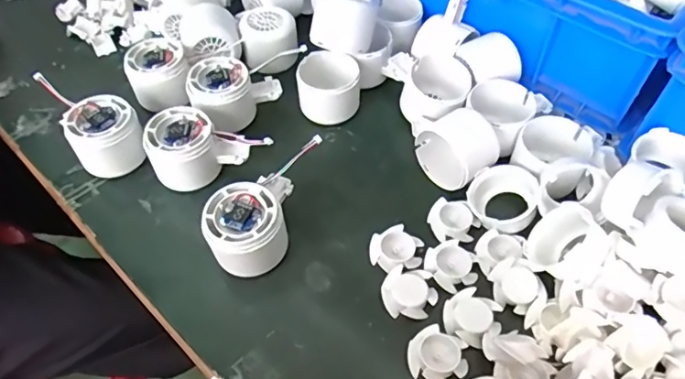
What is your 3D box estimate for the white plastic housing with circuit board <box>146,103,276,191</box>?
[{"bbox_3d":[-0.117,-0.041,0.456,0.105,0.042,0.056,-8,52,-5],"label":"white plastic housing with circuit board"}]

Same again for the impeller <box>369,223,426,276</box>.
[{"bbox_3d":[0.043,0.049,0.413,0.041,0.012,0.038,-1,54,1],"label":"impeller"}]

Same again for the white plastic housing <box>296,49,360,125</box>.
[{"bbox_3d":[-0.014,-0.097,0.501,0.060,0.044,0.066,-7,52,-4],"label":"white plastic housing"}]

